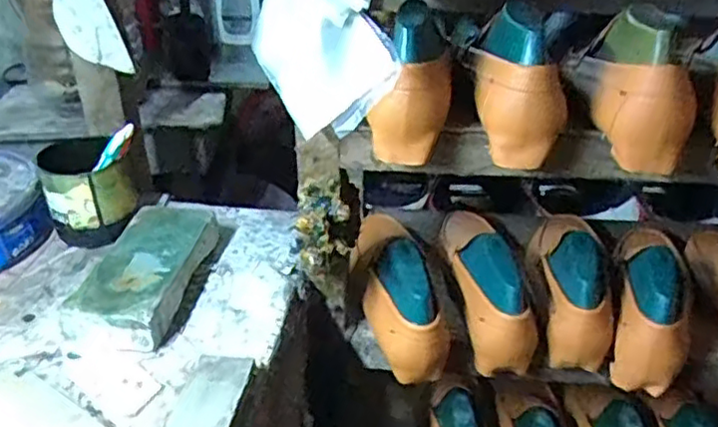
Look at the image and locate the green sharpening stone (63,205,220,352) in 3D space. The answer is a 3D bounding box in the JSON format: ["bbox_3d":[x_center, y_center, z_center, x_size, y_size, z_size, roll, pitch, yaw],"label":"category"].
[{"bbox_3d":[-0.210,0.058,0.669,0.091,0.043,0.189,3,32,8],"label":"green sharpening stone"}]

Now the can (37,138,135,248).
[{"bbox_3d":[-0.302,-0.026,0.748,0.088,0.091,0.104,-13,33,-18],"label":"can"}]

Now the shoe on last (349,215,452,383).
[{"bbox_3d":[0.047,0.086,0.724,0.072,0.095,0.179,-9,47,-12],"label":"shoe on last"}]

